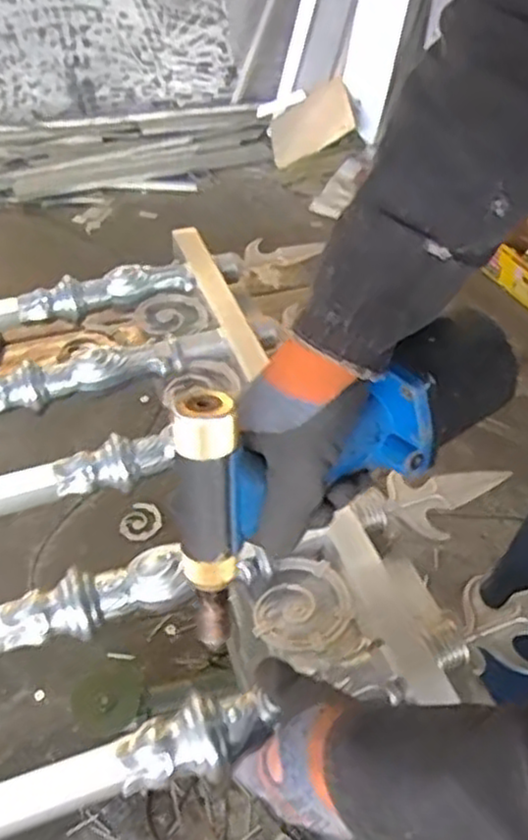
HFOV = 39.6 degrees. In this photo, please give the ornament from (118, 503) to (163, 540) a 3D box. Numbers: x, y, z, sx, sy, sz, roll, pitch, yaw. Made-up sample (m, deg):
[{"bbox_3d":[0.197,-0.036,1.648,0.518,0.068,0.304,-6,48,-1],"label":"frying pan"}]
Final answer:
[{"bbox_3d":[-0.239,0.200,1.433,0.066,0.016,0.078,35,81,2],"label":"ornament"}]

